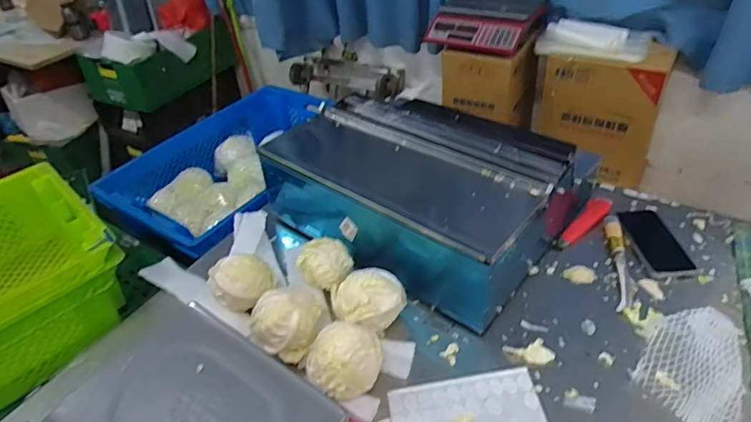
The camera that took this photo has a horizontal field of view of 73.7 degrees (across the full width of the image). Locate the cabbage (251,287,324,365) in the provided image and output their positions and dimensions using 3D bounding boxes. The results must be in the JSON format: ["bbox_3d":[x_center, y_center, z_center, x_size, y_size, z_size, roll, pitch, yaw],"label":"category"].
[{"bbox_3d":[-0.130,0.162,0.730,0.087,0.085,0.081,-4,39,3],"label":"cabbage"}]

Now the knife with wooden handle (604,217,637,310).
[{"bbox_3d":[0.419,0.075,0.854,0.035,0.025,0.222,5,41,13],"label":"knife with wooden handle"}]

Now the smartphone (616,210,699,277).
[{"bbox_3d":[0.484,0.052,0.877,0.080,0.008,0.161,-5,39,2],"label":"smartphone"}]

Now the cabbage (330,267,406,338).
[{"bbox_3d":[-0.011,0.140,0.776,0.104,0.083,0.094,-24,43,-21],"label":"cabbage"}]

